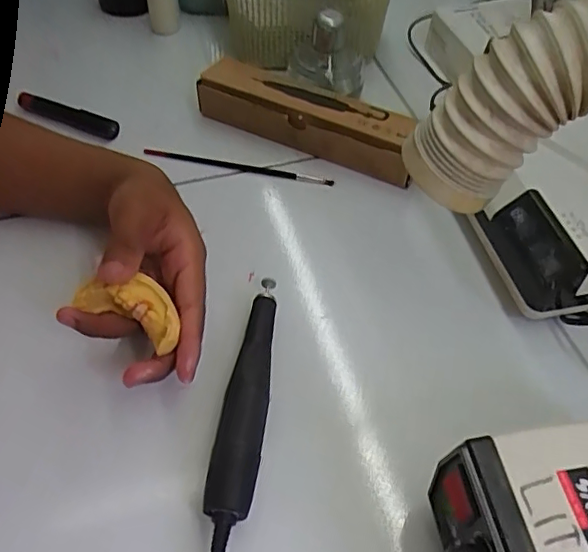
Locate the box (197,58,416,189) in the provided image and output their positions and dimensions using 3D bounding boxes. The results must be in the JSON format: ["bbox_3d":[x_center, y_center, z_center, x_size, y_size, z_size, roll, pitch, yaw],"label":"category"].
[{"bbox_3d":[0.015,-0.147,0.524,0.215,0.043,0.056,25,56,17],"label":"box"}]

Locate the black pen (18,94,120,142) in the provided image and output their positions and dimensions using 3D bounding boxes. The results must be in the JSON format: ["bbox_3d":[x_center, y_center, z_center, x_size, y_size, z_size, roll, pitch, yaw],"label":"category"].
[{"bbox_3d":[-0.218,-0.155,0.548,0.111,0.015,0.015,19,54,14],"label":"black pen"}]

